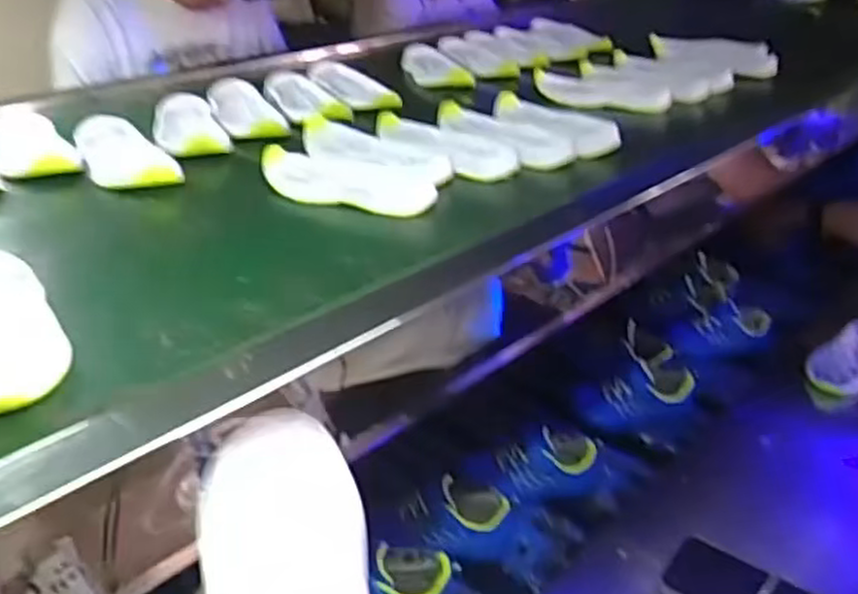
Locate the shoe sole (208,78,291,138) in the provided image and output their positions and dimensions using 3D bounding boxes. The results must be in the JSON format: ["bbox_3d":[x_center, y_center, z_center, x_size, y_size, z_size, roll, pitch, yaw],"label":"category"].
[{"bbox_3d":[-0.222,-0.229,0.894,0.065,0.021,0.201,-12,31,-21],"label":"shoe sole"}]

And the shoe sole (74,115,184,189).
[{"bbox_3d":[-0.301,-0.142,0.739,0.071,0.031,0.170,-16,33,-26],"label":"shoe sole"}]

